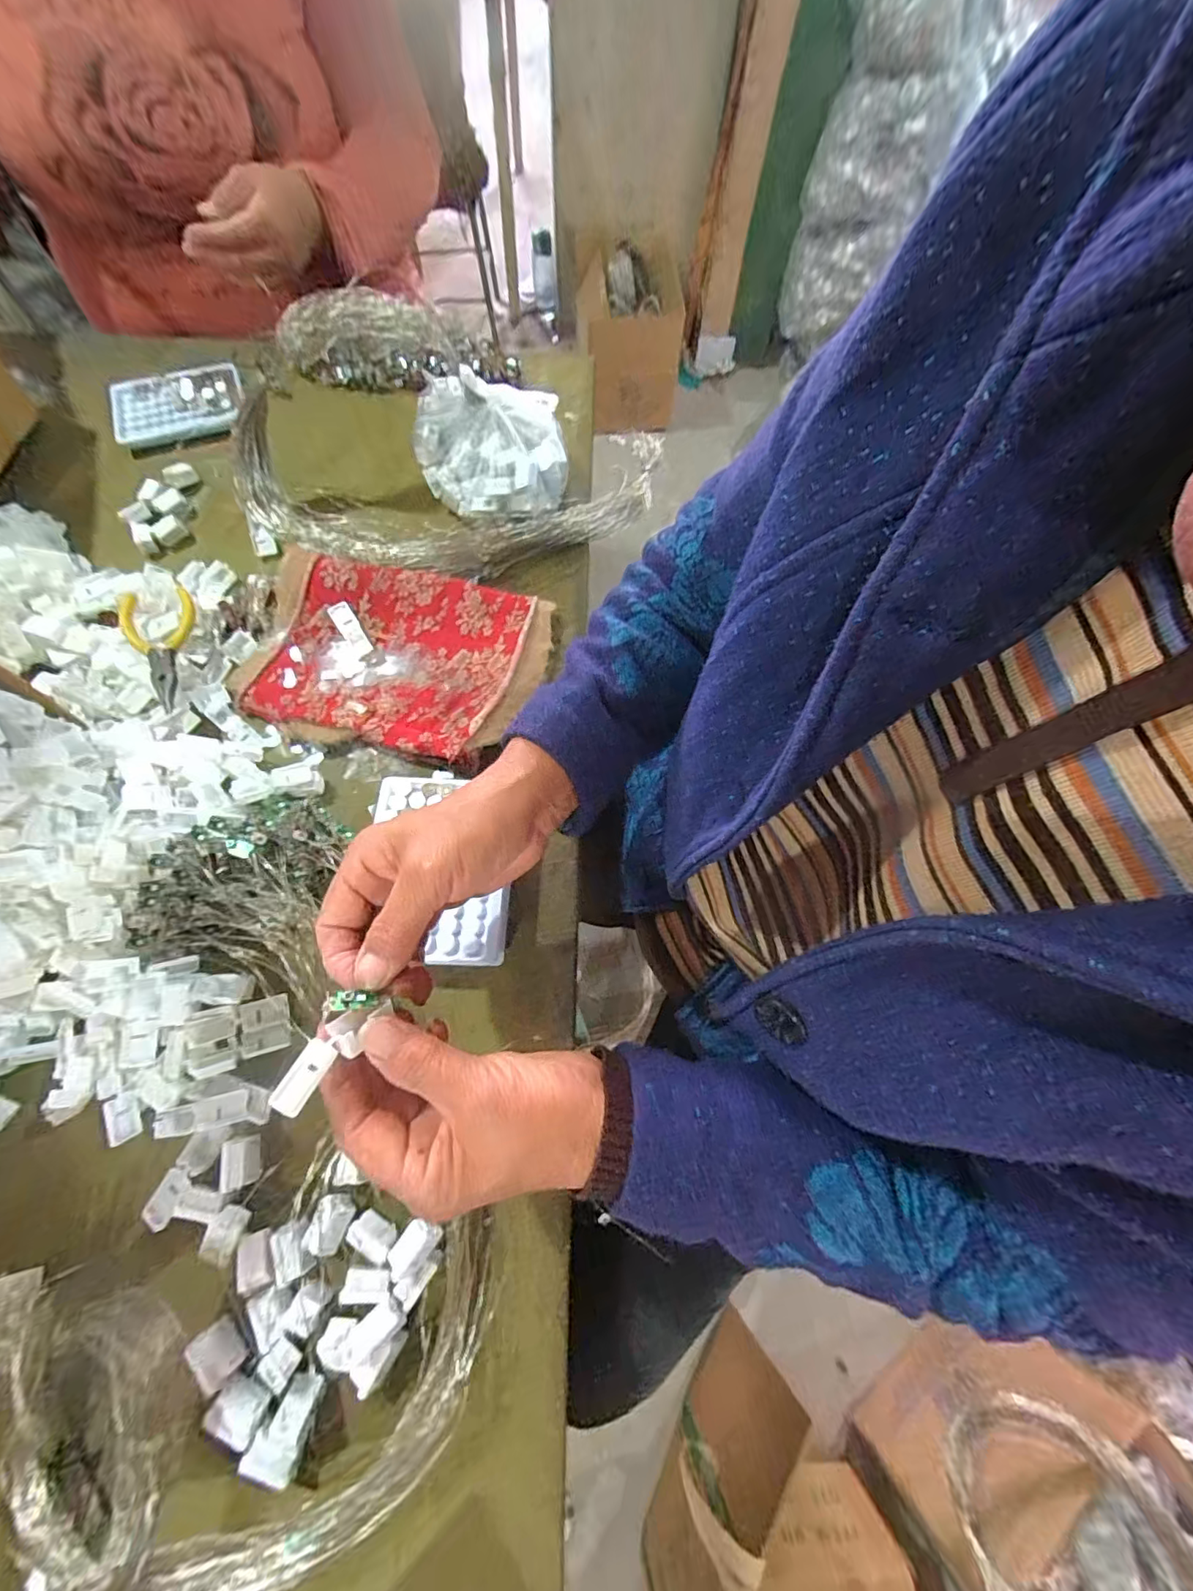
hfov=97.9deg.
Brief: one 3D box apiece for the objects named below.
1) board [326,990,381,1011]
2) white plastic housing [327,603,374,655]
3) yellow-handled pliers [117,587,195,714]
[{"bbox_3d":[-0.108,0.090,0.230,0.021,0.005,0.008,7,65,-29],"label":"board"},{"bbox_3d":[-0.210,-0.142,0.444,0.017,0.009,0.052,-34,73,-15],"label":"white plastic housing"},{"bbox_3d":[-0.355,-0.125,0.426,0.048,0.021,0.117,-21,70,-11],"label":"yellow-handled pliers"}]

